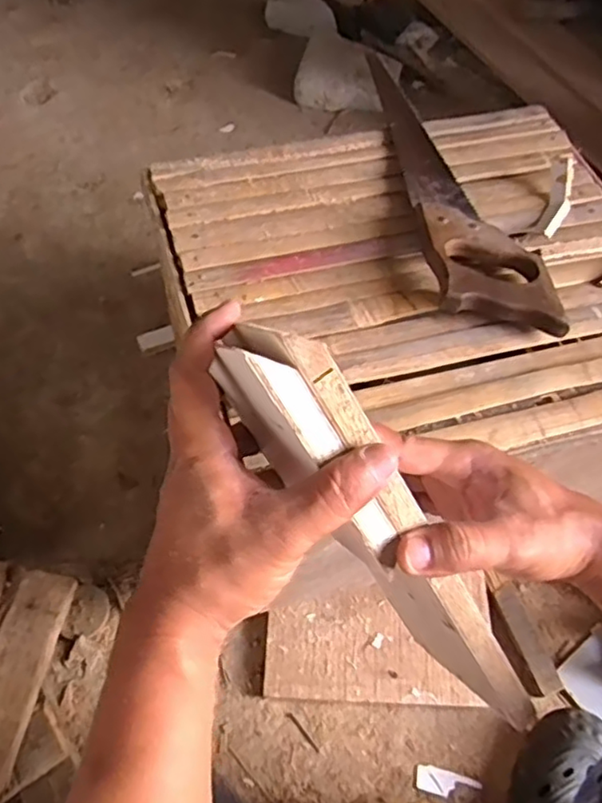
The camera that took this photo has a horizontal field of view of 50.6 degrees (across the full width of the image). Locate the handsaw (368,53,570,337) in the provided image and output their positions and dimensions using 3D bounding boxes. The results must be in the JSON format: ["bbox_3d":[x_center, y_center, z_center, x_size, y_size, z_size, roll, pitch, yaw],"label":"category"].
[{"bbox_3d":[0.138,-0.213,0.584,0.090,0.033,0.378,-3,59,-6],"label":"handsaw"}]

